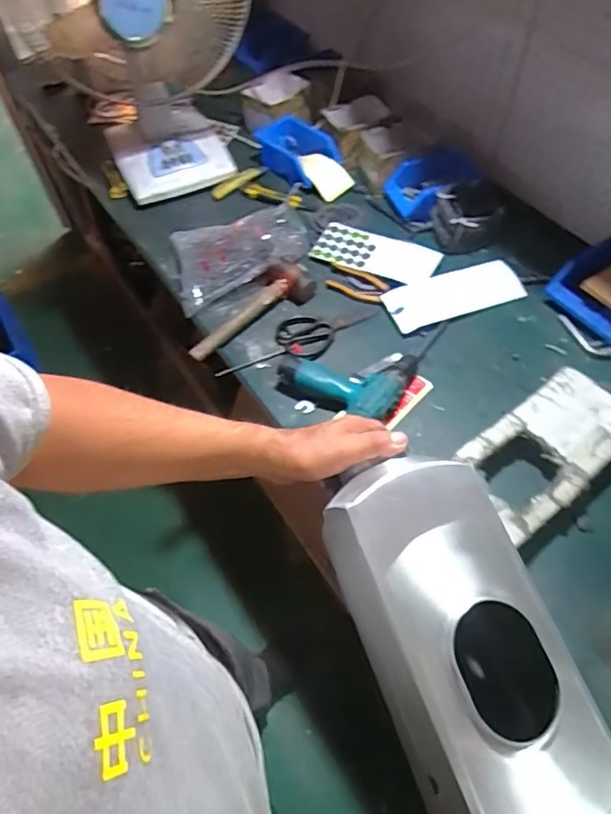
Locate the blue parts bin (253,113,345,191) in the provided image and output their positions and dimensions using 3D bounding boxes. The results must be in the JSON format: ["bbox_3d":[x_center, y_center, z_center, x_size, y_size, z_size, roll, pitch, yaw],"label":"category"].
[{"bbox_3d":[-0.013,-0.586,1.237,0.133,0.081,0.198,-32,60,-18],"label":"blue parts bin"}]

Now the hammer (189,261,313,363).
[{"bbox_3d":[-0.106,-0.182,0.998,0.273,0.048,0.087,-36,62,-21],"label":"hammer"}]

